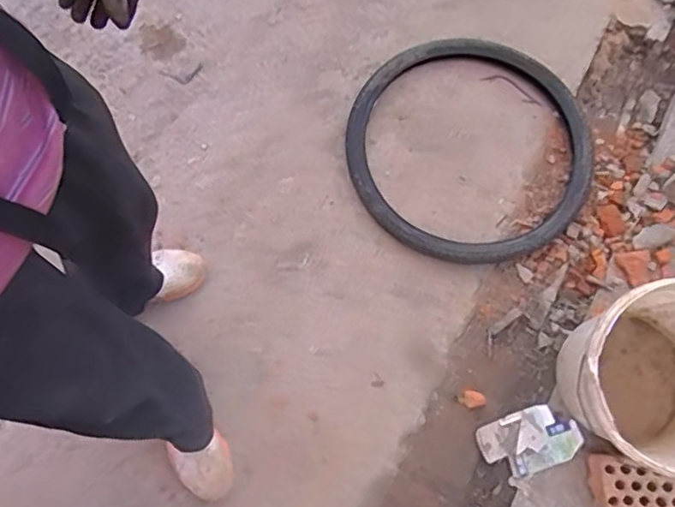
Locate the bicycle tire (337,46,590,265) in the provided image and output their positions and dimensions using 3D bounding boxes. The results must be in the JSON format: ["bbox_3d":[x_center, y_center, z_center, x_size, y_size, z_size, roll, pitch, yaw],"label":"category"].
[{"bbox_3d":[0.331,-0.266,1.513,0.607,0.045,0.605,37,76,10],"label":"bicycle tire"}]

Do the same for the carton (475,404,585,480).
[{"bbox_3d":[0.421,0.408,1.310,0.211,0.020,0.125,-20,75,-7],"label":"carton"}]

